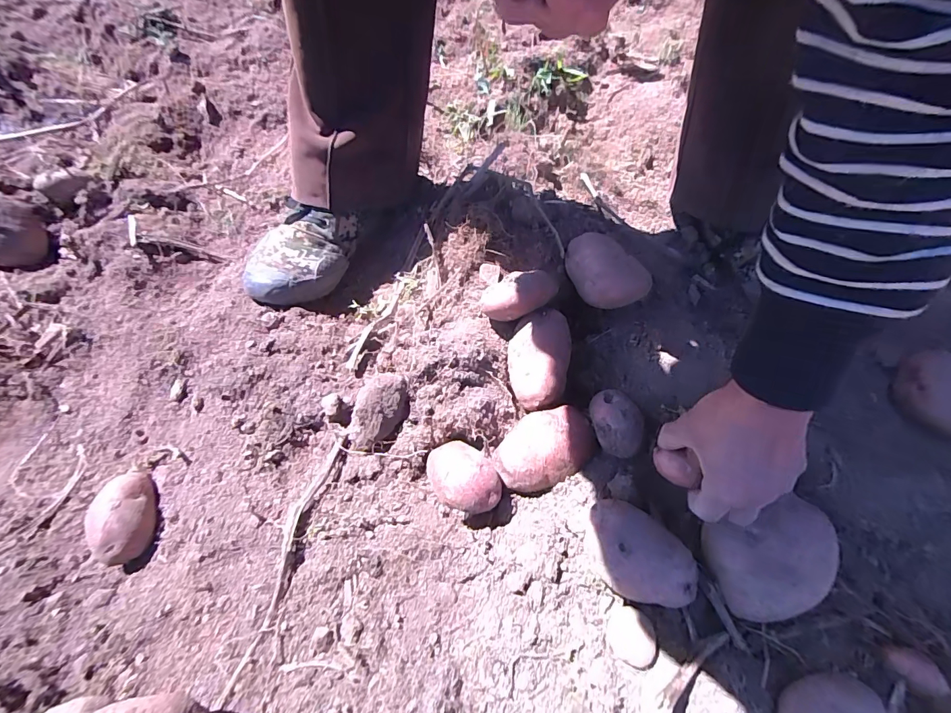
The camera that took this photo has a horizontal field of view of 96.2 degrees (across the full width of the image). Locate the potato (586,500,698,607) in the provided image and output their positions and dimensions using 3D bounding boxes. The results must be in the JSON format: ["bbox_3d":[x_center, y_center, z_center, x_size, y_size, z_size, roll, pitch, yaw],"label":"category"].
[{"bbox_3d":[0.119,0.150,0.316,0.084,0.045,0.055,32,65,14],"label":"potato"}]

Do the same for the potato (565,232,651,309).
[{"bbox_3d":[0.128,-0.082,0.433,0.066,0.047,0.091,-36,68,-19],"label":"potato"}]

